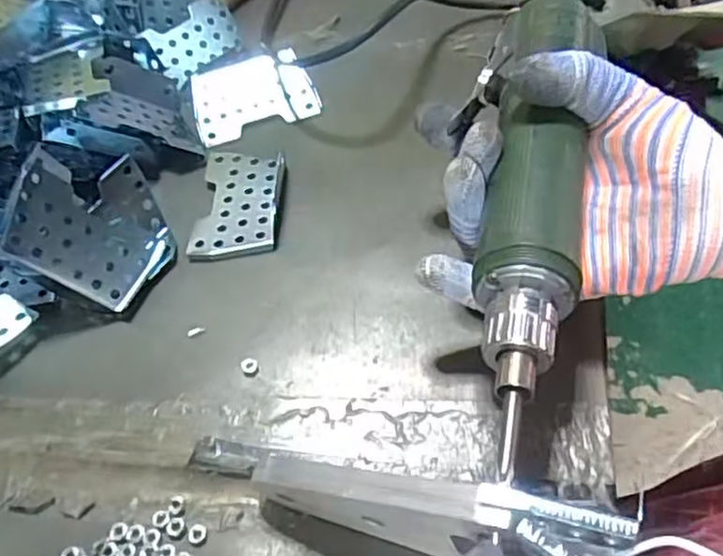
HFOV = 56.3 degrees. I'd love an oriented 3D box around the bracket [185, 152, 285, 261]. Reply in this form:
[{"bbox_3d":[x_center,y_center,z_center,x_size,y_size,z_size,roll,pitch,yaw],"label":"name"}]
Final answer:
[{"bbox_3d":[-0.065,-0.040,0.361,0.044,0.008,0.069,2,56,3],"label":"bracket"}]

